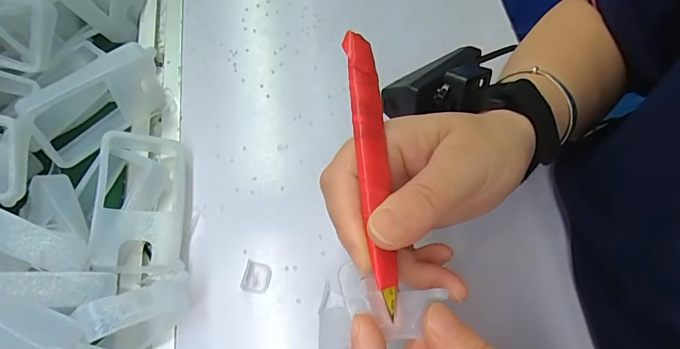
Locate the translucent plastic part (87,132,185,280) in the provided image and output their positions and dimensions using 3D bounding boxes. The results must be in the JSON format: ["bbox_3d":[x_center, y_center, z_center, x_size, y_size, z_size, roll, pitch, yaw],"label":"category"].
[{"bbox_3d":[-0.137,0.021,0.275,0.055,0.026,0.100,3,65,-27],"label":"translucent plastic part"}]

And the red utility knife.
[{"bbox_3d":[0.014,-0.004,0.161,0.013,0.009,0.114,-6,82,-1],"label":"red utility knife"}]

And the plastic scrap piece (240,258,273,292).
[{"bbox_3d":[-0.057,0.070,0.268,0.018,0.004,0.021,9,66,5],"label":"plastic scrap piece"}]

